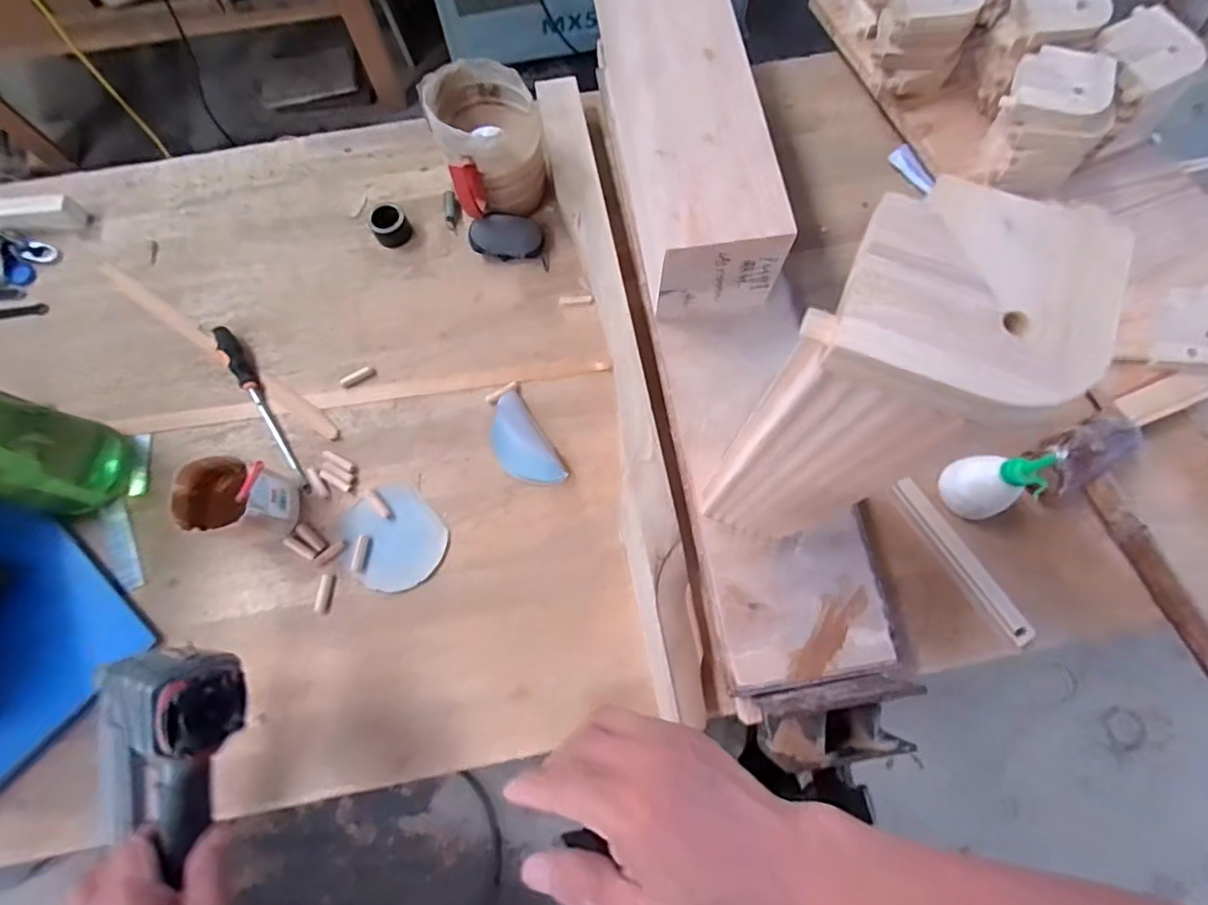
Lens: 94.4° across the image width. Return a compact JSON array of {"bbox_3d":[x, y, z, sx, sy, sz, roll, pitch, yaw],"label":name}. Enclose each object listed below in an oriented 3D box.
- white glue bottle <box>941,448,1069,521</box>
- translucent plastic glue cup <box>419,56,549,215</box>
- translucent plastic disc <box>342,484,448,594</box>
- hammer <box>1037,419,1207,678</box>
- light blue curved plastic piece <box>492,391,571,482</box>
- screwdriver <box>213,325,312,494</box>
[{"bbox_3d":[0.393,0.031,0.569,0.051,0.129,0.064,-19,74,-5],"label":"white glue bottle"},{"bbox_3d":[-0.139,-0.381,0.683,0.120,0.115,0.129,-23,75,-7],"label":"translucent plastic glue cup"},{"bbox_3d":[-0.233,0.096,0.618,0.101,0.006,0.112,-39,77,-10],"label":"translucent plastic disc"},{"bbox_3d":[0.575,0.125,0.576,0.111,0.034,0.338,-29,86,-6],"label":"hammer"},{"bbox_3d":[-0.098,-0.014,0.633,0.059,0.039,0.124,-31,76,-9],"label":"light blue curved plastic piece"},{"bbox_3d":[-0.399,-0.054,0.650,0.031,0.023,0.232,-34,76,-9],"label":"screwdriver"}]

